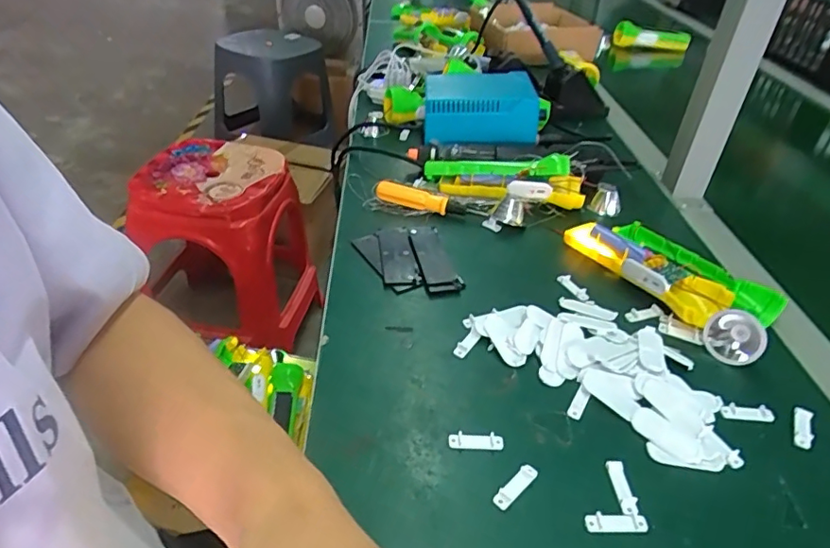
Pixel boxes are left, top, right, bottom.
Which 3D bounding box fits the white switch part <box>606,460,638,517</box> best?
[{"bbox_3d":[0.131,0.135,0.347,0.011,0.005,0.036,1,36,-4],"label":"white switch part"}]

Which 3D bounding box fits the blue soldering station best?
[{"bbox_3d":[0.082,-0.215,0.697,0.136,0.058,0.127,3,36,-2],"label":"blue soldering station"}]

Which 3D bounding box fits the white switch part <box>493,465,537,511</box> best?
[{"bbox_3d":[0.064,0.135,0.349,0.010,0.006,0.036,32,45,33],"label":"white switch part"}]

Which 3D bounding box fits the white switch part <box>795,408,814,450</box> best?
[{"bbox_3d":[0.277,0.109,0.390,0.011,0.008,0.032,19,39,19],"label":"white switch part"}]

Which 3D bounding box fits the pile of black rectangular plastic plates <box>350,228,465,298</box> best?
[{"bbox_3d":[-0.003,-0.013,0.526,0.086,0.008,0.106,-10,38,-18],"label":"pile of black rectangular plastic plates"}]

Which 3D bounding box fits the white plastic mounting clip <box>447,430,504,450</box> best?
[{"bbox_3d":[0.042,0.114,0.375,0.038,0.005,0.010,4,36,0],"label":"white plastic mounting clip"}]

